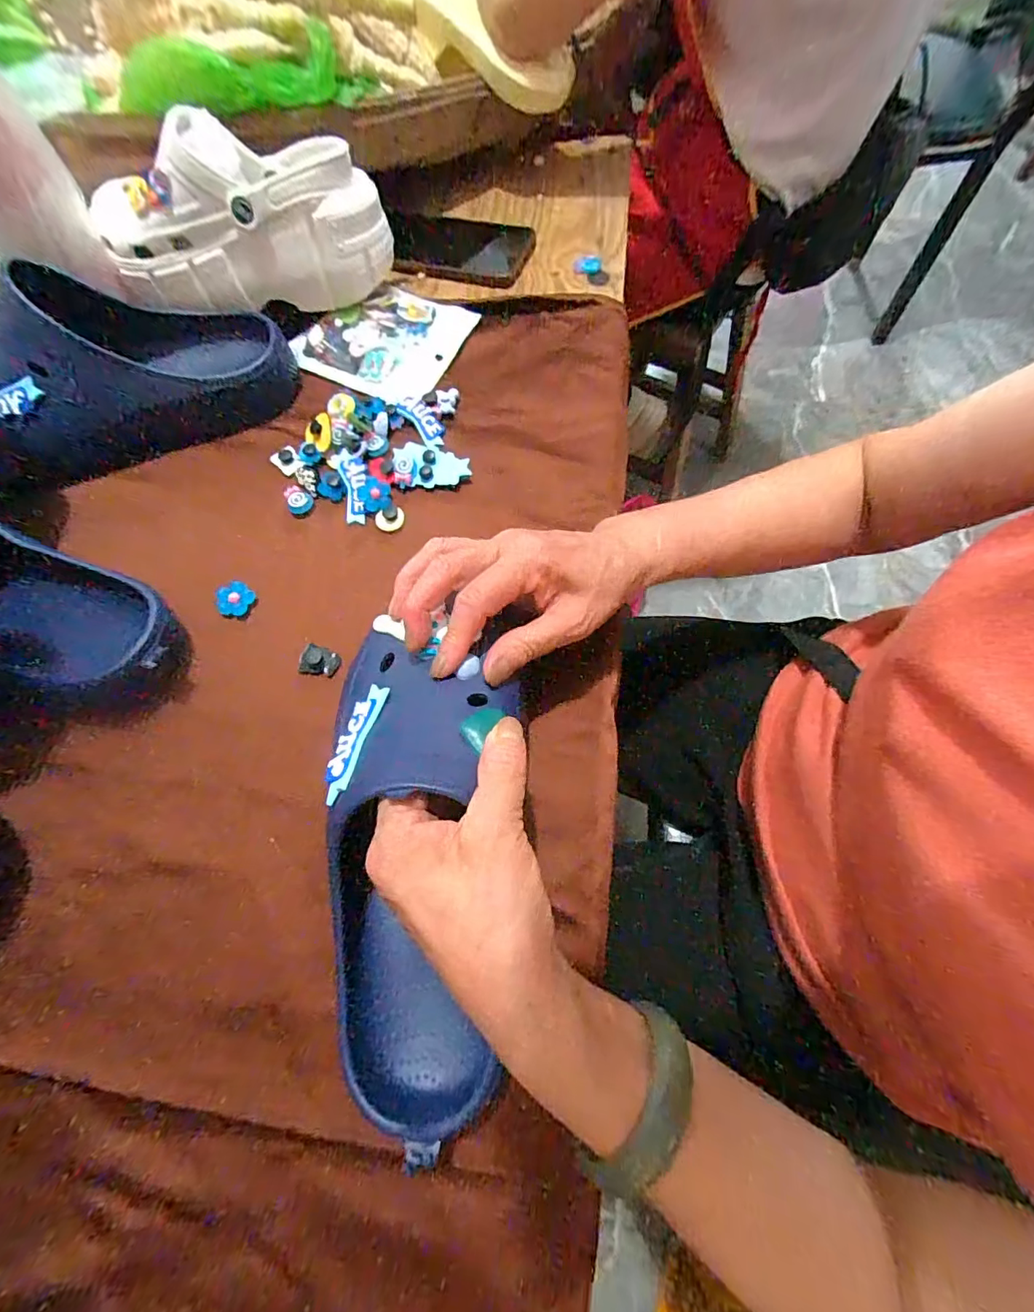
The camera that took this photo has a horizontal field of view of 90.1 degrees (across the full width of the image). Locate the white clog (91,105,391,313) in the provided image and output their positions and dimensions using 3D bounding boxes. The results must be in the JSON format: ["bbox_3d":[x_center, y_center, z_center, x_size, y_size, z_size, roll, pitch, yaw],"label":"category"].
[{"bbox_3d":[-0.227,-0.348,0.419,0.241,0.102,0.085,-2,67,0],"label":"white clog"}]

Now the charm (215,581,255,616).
[{"bbox_3d":[-0.197,-0.040,0.358,0.024,0.006,0.023,0,67,1],"label":"charm"}]

